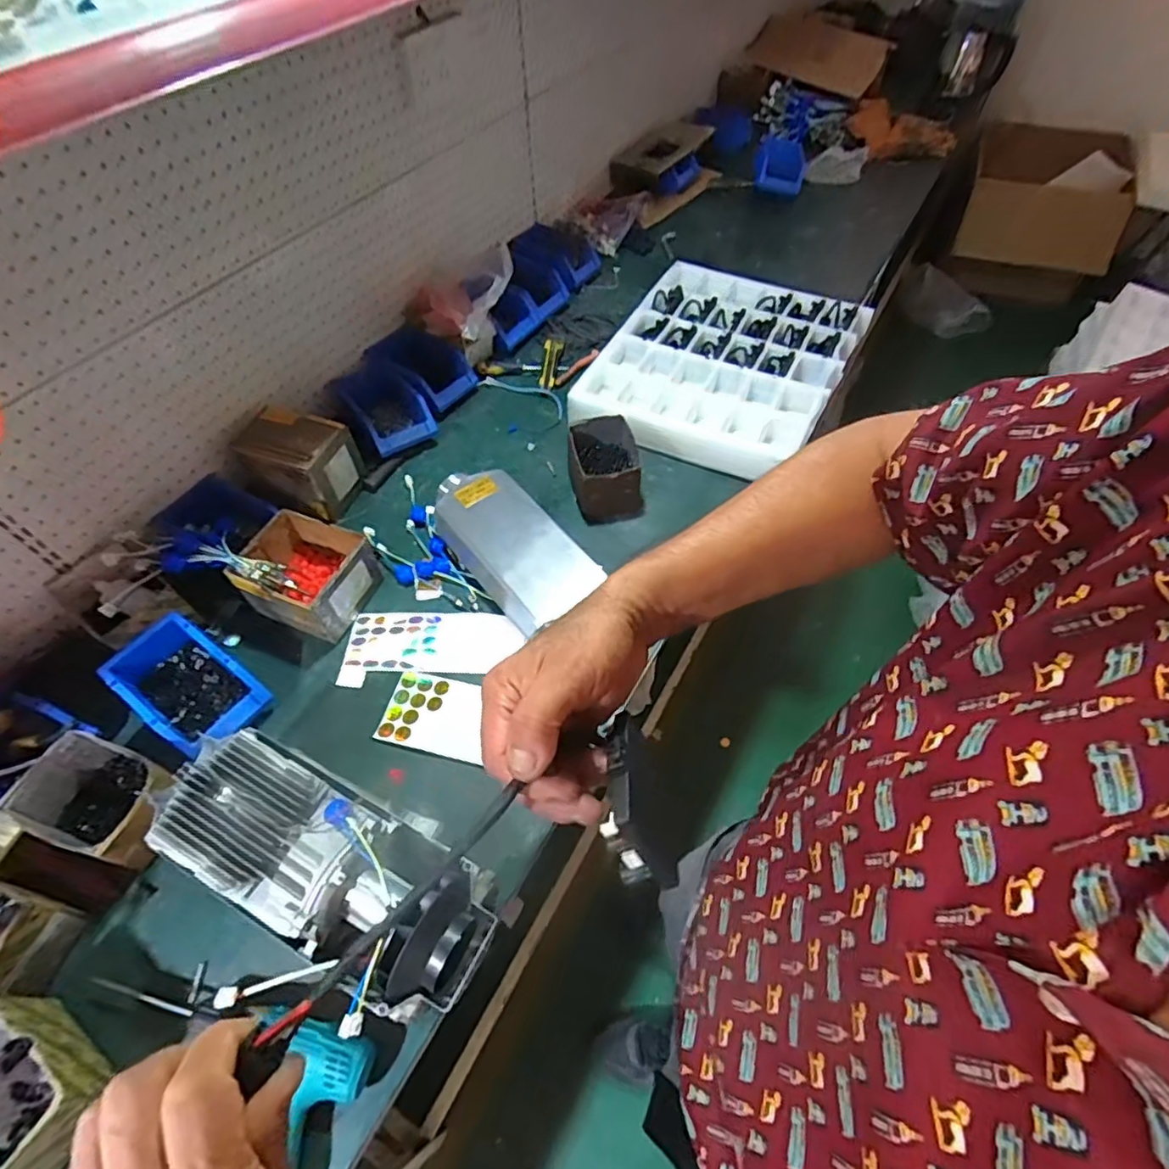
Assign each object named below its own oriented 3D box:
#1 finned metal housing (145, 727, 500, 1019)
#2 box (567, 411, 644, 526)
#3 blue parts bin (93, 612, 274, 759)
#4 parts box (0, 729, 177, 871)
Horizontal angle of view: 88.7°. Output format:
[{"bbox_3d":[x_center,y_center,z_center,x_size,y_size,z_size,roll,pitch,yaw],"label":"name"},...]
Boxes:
[{"bbox_3d":[-0.260,0.269,0.586,0.356,0.099,0.135,24,59,17],"label":"finned metal housing"},{"bbox_3d":[0.035,-0.194,1.019,0.125,0.100,0.146,-4,55,-2],"label":"box"},{"bbox_3d":[-0.516,0.132,0.778,0.182,0.069,0.118,31,61,20],"label":"blue parts bin"},{"bbox_3d":[-0.559,0.256,0.707,0.163,0.087,0.110,15,57,11],"label":"parts box"}]

